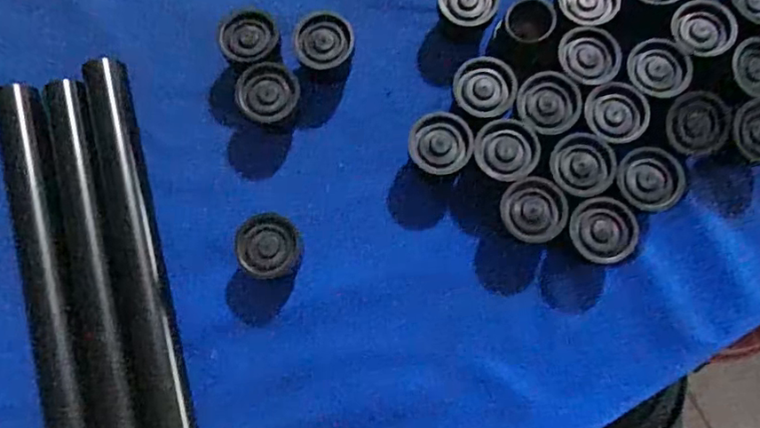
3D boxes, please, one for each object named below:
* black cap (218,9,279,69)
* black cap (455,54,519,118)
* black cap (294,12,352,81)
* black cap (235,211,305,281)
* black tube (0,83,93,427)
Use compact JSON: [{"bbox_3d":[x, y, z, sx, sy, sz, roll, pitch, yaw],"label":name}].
[{"bbox_3d":[-0.075,-0.100,0.350,0.033,0.032,0.029,-19,80,-3],"label":"black cap"},{"bbox_3d":[0.059,-0.069,0.342,0.034,0.029,0.035,0,79,0],"label":"black cap"},{"bbox_3d":[-0.032,-0.098,0.351,0.033,0.031,0.031,0,79,0],"label":"black cap"},{"bbox_3d":[-0.061,0.019,0.328,0.031,0.035,0.034,0,79,0],"label":"black cap"},{"bbox_3d":[-0.185,0.035,0.337,0.027,0.027,0.227,-15,79,-2],"label":"black tube"}]

